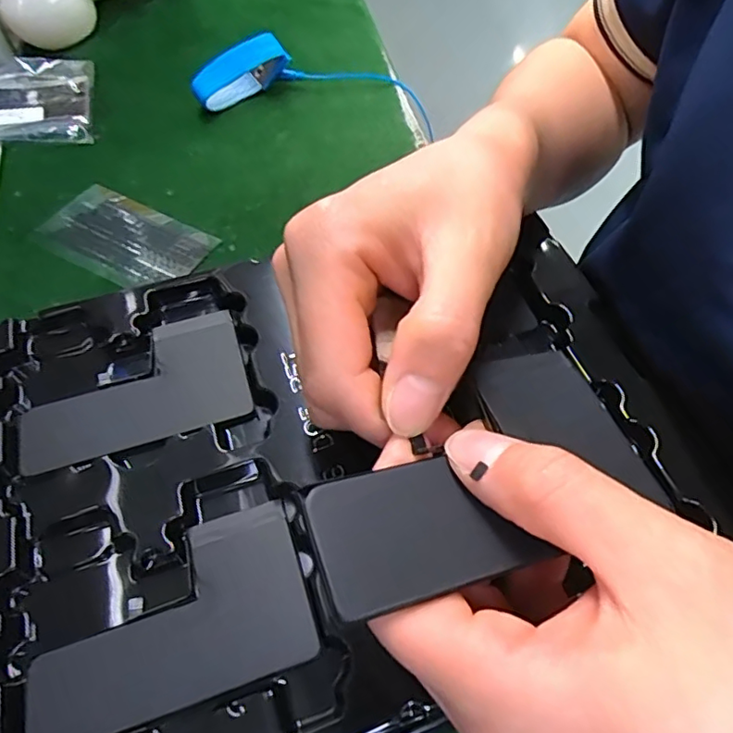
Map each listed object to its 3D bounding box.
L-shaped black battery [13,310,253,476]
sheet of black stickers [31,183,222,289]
[{"bbox_3d":[-0.102,0.010,0.250,0.095,0.004,0.055,-15,59,-11],"label":"L-shaped black battery"},{"bbox_3d":[-0.153,-0.080,0.358,0.105,0.008,0.055,26,60,15],"label":"sheet of black stickers"}]

